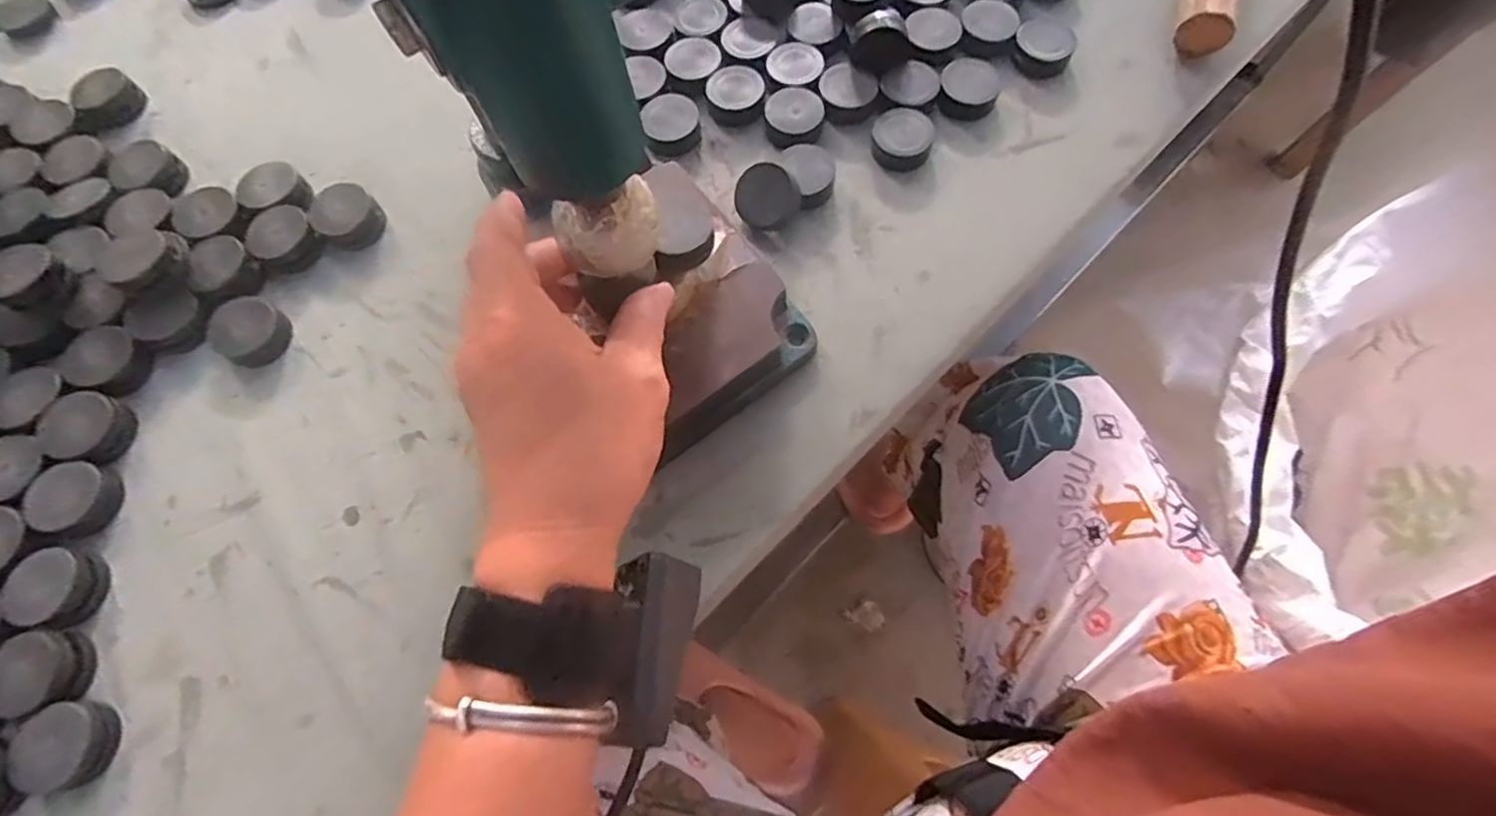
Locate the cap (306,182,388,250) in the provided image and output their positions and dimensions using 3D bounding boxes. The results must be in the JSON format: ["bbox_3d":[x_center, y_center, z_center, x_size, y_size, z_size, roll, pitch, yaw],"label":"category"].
[{"bbox_3d":[-0.215,-0.103,0.355,0.032,0.018,0.029,-32,72,-10],"label":"cap"}]

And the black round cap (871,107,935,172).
[{"bbox_3d":[0.085,-0.148,0.362,0.032,0.014,0.033,-1,69,2],"label":"black round cap"}]

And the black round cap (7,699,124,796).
[{"bbox_3d":[-0.280,0.138,0.268,0.034,0.015,0.032,-12,69,-3],"label":"black round cap"}]

